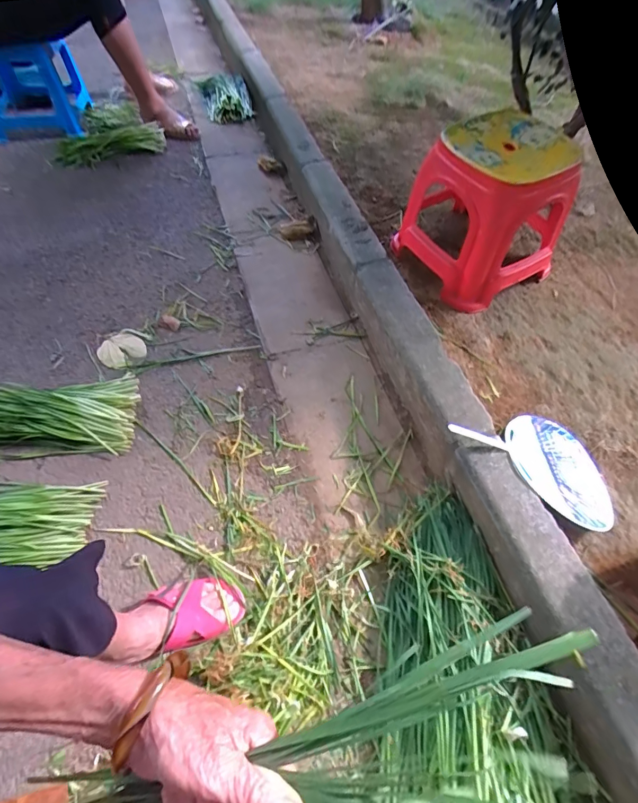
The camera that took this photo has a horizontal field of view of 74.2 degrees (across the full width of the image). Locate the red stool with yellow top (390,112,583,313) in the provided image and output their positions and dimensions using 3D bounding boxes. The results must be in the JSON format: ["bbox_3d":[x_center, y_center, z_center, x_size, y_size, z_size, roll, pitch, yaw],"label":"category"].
[{"bbox_3d":[0.387,-0.422,0.955,0.263,0.297,0.264,-29,60,-21],"label":"red stool with yellow top"}]

